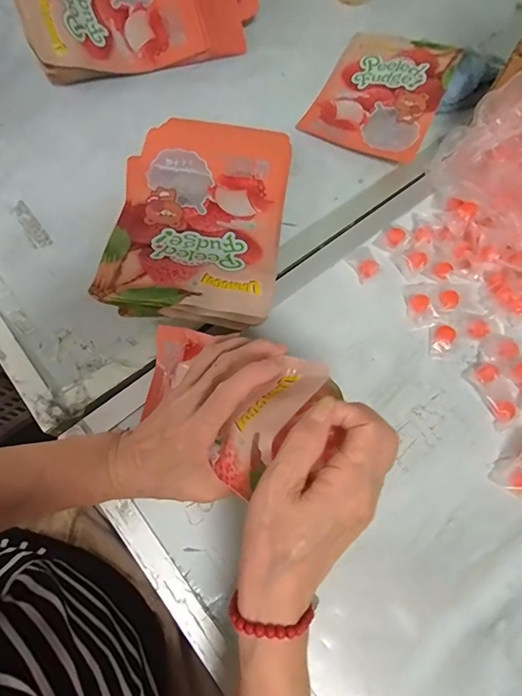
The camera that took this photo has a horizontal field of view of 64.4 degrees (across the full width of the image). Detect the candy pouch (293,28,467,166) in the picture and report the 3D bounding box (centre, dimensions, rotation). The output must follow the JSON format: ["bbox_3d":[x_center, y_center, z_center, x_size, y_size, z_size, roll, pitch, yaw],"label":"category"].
[{"bbox_3d":[0.165,-0.351,0.555,0.153,0.032,0.207,24,71,6],"label":"candy pouch"}]

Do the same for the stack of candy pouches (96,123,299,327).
[{"bbox_3d":[-0.067,-0.153,0.456,0.185,0.066,0.281,8,71,0],"label":"stack of candy pouches"}]

